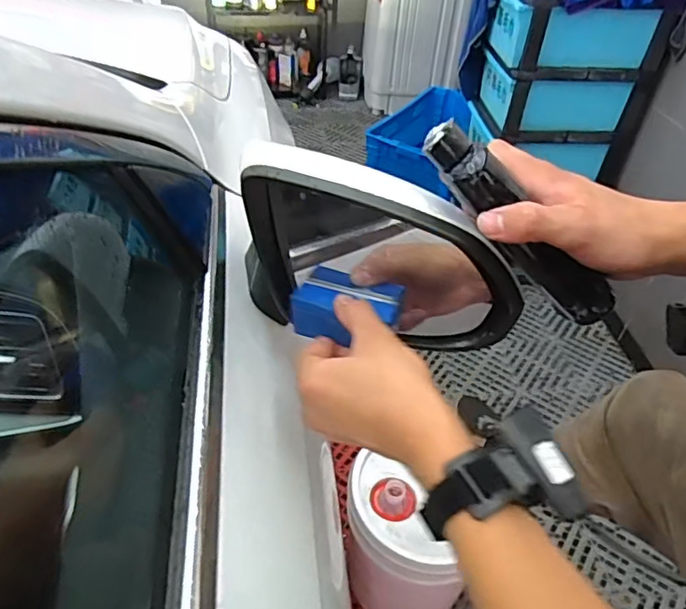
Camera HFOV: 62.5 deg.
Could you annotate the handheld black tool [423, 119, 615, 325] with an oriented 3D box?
[{"bbox_3d":[0.114,-0.051,0.367,0.160,0.038,0.025,45,44,-13],"label":"handheld black tool"}]

